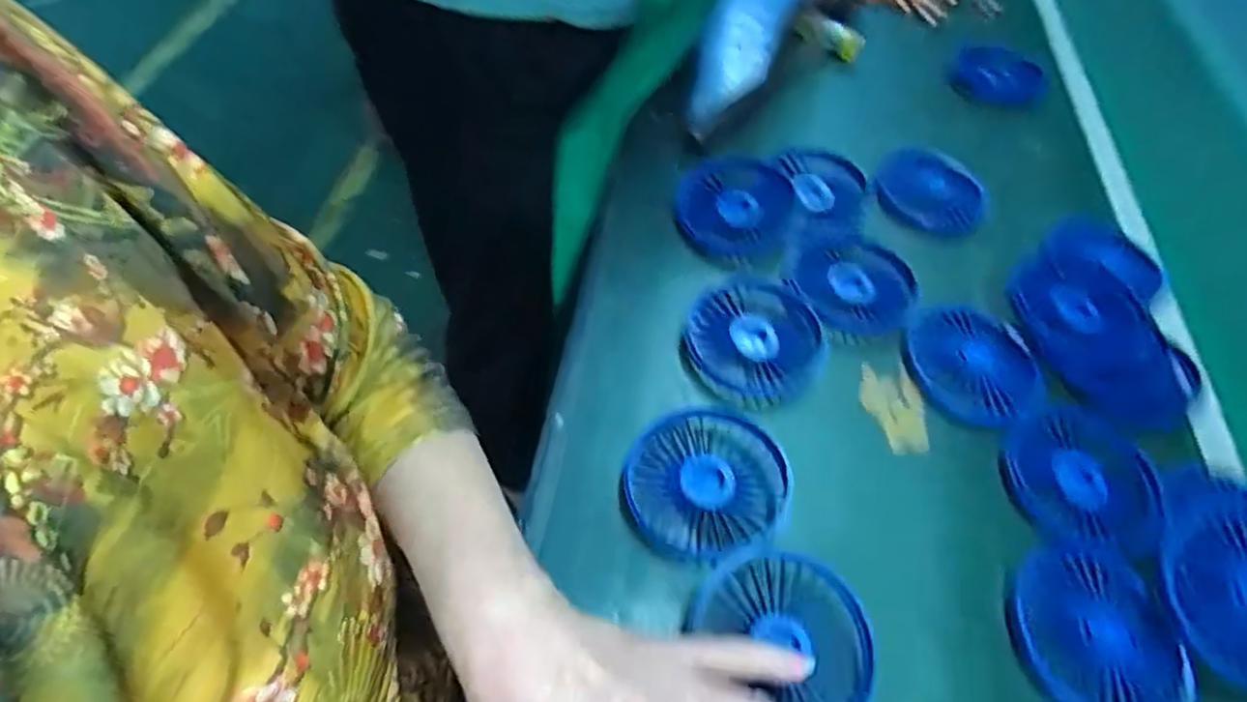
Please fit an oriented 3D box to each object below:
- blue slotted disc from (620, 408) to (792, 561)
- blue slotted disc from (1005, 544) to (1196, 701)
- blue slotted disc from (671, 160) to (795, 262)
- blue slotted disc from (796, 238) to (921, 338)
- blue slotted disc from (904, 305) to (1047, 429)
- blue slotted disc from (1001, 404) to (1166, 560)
[{"bbox_3d":[0.045,0.071,0.364,0.086,0.020,0.087,2,55,-4],"label":"blue slotted disc"},{"bbox_3d":[0.245,0.147,0.340,0.079,0.020,0.090,-4,55,-8],"label":"blue slotted disc"},{"bbox_3d":[0.081,-0.107,0.485,0.082,0.014,0.092,14,55,4],"label":"blue slotted disc"},{"bbox_3d":[0.161,-0.048,0.458,0.078,0.008,0.086,36,59,18],"label":"blue slotted disc"},{"bbox_3d":[0.229,0.010,0.435,0.087,0.014,0.077,40,61,21],"label":"blue slotted disc"},{"bbox_3d":[0.273,0.074,0.393,0.083,0.009,0.090,2,55,-4],"label":"blue slotted disc"}]

